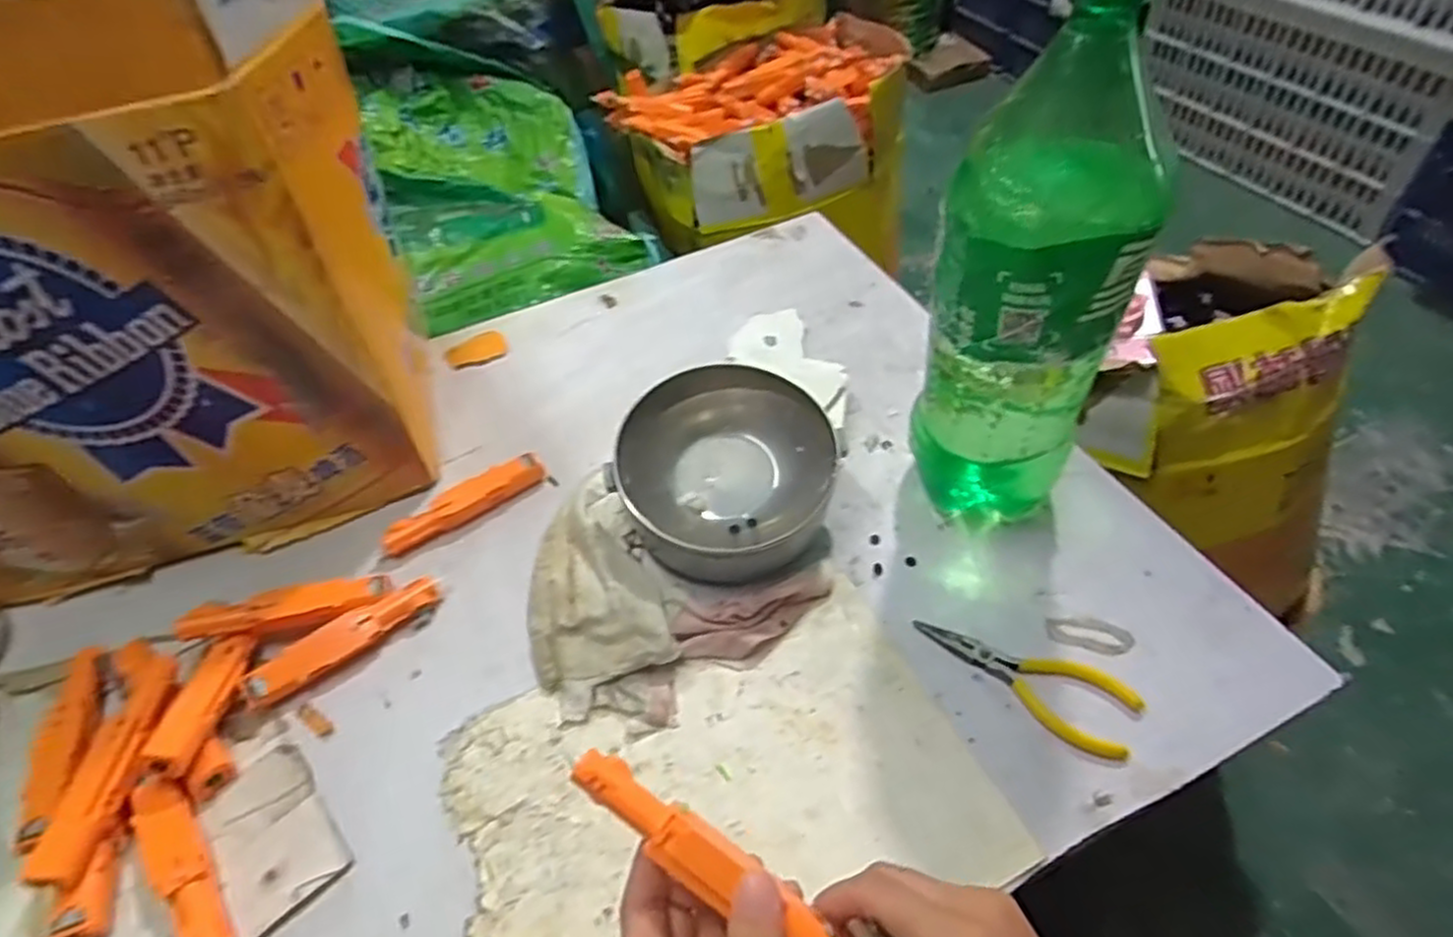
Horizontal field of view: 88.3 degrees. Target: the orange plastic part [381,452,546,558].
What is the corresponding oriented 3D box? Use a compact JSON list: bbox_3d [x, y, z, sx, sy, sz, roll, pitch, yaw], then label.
[{"bbox_3d":[-0.189,0.025,0.543,0.120,0.016,0.022,-31,53,-18],"label":"orange plastic part"}]

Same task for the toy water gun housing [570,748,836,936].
[{"bbox_3d":[-0.007,0.148,0.283,0.119,0.013,0.020,35,59,7],"label":"toy water gun housing"}]

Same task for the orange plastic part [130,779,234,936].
[{"bbox_3d":[-0.283,0.210,0.391,0.024,0.018,0.110,-37,55,-23],"label":"orange plastic part"}]

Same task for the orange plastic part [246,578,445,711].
[{"bbox_3d":[-0.244,0.110,0.481,0.121,0.020,0.024,-33,53,-20],"label":"orange plastic part"}]

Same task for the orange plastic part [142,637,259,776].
[{"bbox_3d":[-0.307,0.136,0.440,0.023,0.015,0.092,-4,36,-2],"label":"orange plastic part"}]

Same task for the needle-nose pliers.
[{"bbox_3d":[0.174,0.123,0.442,0.127,0.006,0.049,23,56,25],"label":"needle-nose pliers"}]

